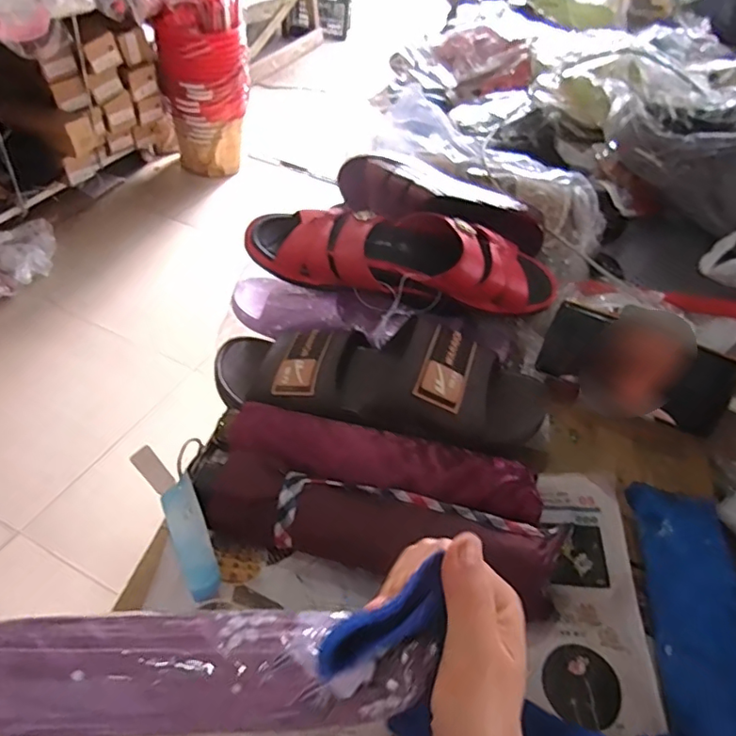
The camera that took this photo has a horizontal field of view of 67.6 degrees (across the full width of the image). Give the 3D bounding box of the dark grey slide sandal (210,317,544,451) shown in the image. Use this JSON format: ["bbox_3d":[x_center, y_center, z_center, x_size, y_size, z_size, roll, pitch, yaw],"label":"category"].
[{"bbox_3d":[0.004,0.007,0.487,0.300,0.080,0.101,13,45,7],"label":"dark grey slide sandal"}]

